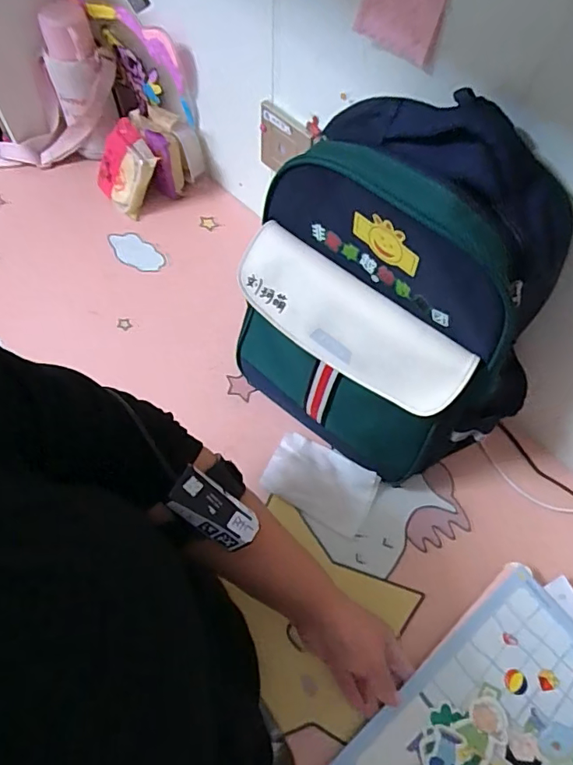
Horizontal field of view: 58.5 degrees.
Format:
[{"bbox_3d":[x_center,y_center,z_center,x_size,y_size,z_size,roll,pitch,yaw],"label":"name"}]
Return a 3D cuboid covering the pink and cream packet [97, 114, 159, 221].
[{"bbox_3d":[-0.243,-0.321,0.780,0.093,0.110,0.024,41,40,8],"label":"pink and cream packet"}]

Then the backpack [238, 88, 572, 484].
[{"bbox_3d":[0.094,-0.072,0.516,0.304,0.333,0.167,36,66,16],"label":"backpack"}]

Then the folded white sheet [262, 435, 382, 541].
[{"bbox_3d":[0.040,0.116,0.602,0.127,0.019,0.081,29,64,12],"label":"folded white sheet"}]

